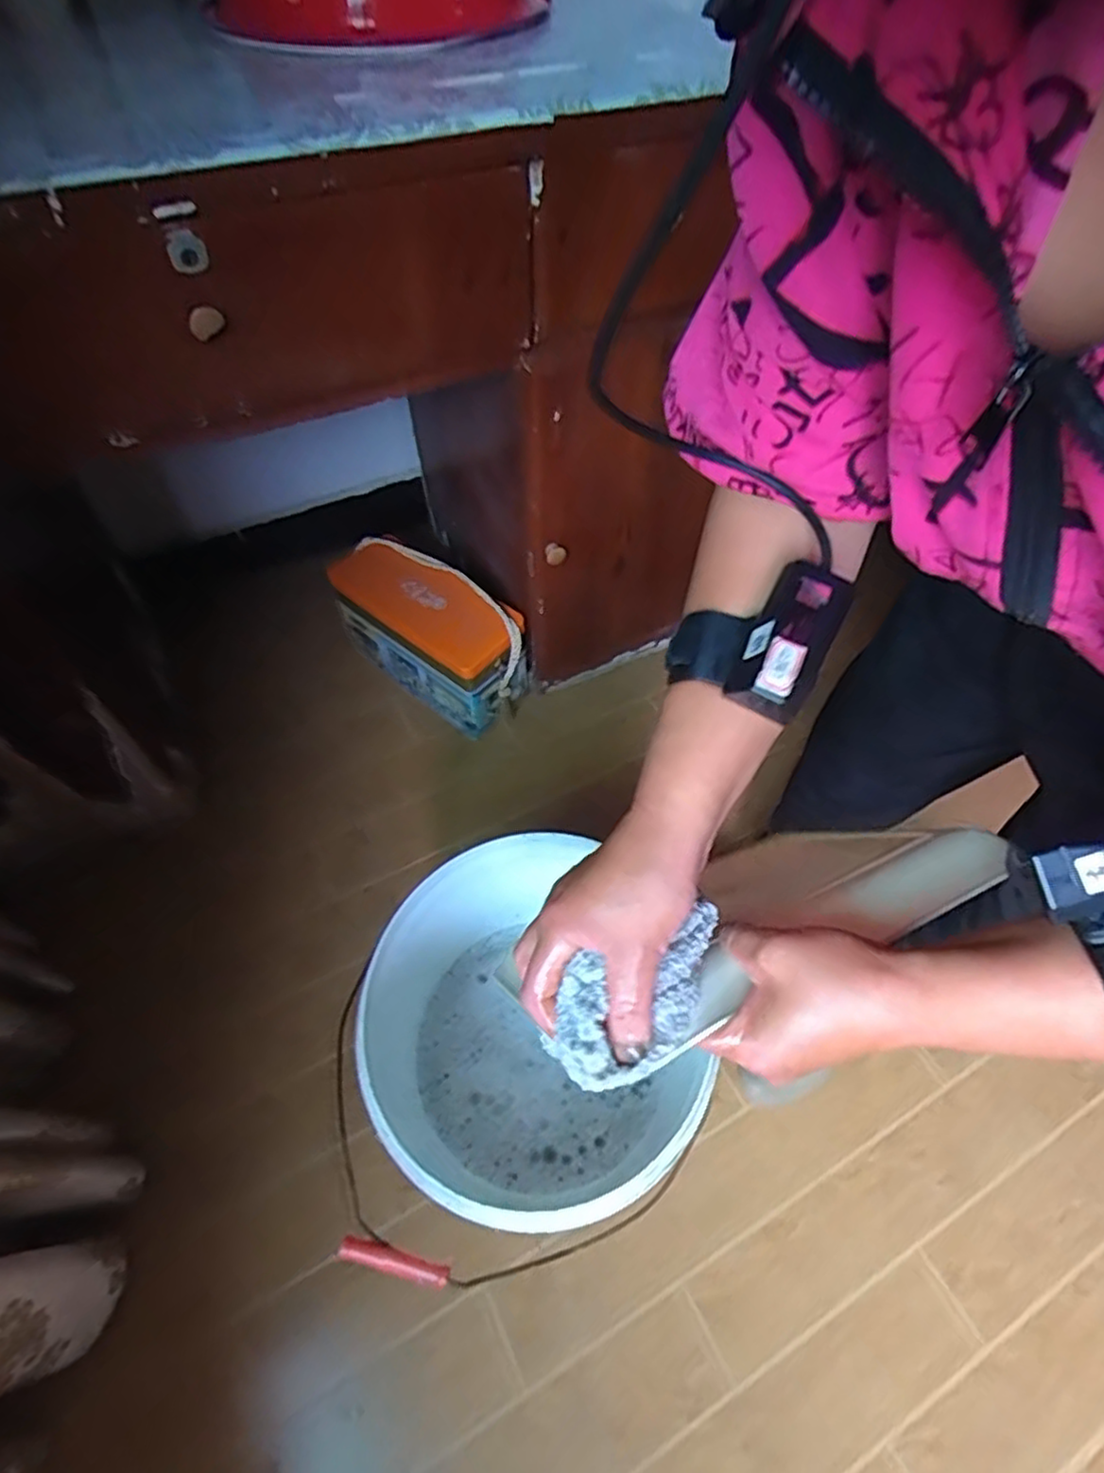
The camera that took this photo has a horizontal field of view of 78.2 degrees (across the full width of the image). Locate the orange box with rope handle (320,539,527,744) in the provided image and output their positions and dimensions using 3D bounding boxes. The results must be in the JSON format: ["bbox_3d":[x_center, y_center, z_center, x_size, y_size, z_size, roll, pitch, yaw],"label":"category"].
[{"bbox_3d":[-0.202,-0.162,1.138,0.330,0.210,0.140,34,61,23],"label":"orange box with rope handle"}]

